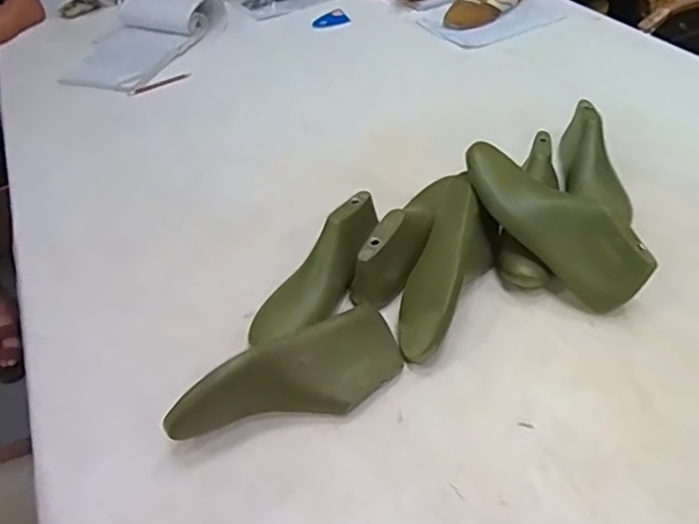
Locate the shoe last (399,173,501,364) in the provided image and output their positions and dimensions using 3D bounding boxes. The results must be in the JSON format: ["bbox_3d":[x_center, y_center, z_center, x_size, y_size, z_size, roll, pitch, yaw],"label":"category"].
[{"bbox_3d":[0.130,0.002,0.752,0.089,0.110,0.243,14,47,21],"label":"shoe last"}]

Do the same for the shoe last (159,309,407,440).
[{"bbox_3d":[-0.059,0.138,0.648,0.266,0.089,0.082,-29,48,-22],"label":"shoe last"}]

